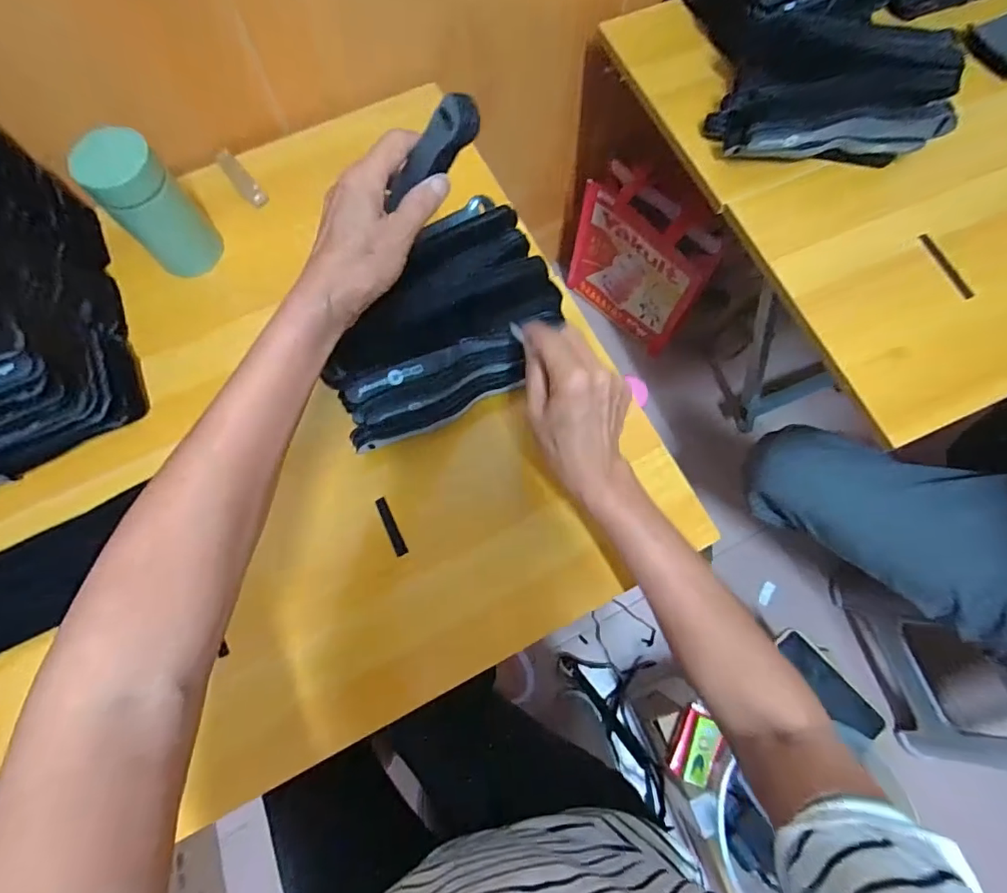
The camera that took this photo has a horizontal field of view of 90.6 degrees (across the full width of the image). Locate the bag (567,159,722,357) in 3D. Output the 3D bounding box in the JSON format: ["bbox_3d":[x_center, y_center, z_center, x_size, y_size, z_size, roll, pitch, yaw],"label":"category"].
[{"bbox_3d":[0.238,-0.325,0.891,0.243,0.290,0.059,42,78,10],"label":"bag"}]

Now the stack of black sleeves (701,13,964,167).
[{"bbox_3d":[0.349,-0.367,0.524,0.246,0.069,0.134,-2,75,-2],"label":"stack of black sleeves"}]

